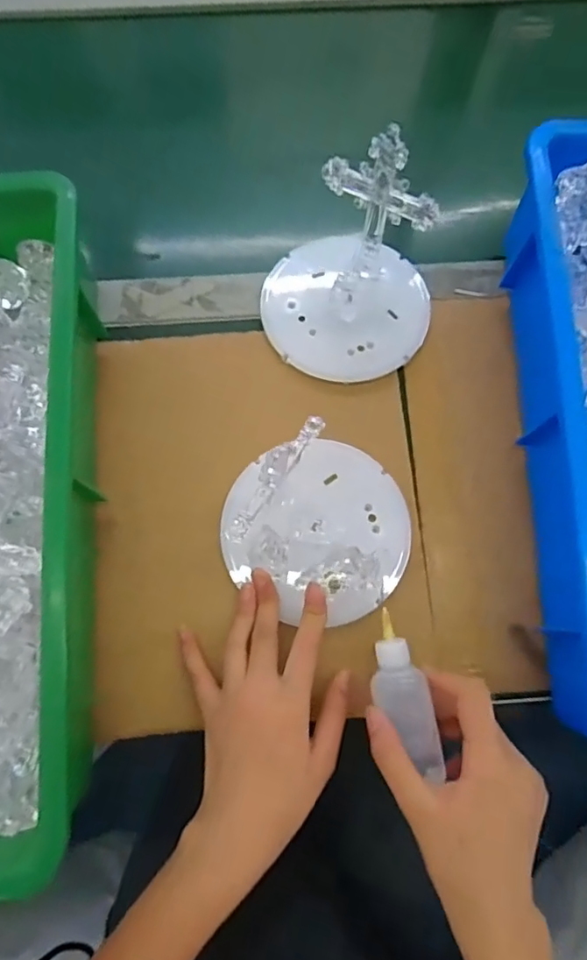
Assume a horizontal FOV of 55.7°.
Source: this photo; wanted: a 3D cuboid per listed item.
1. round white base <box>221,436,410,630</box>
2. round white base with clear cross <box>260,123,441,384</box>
[{"bbox_3d":[0.019,0.032,0.385,0.124,0.018,0.121,0,75,-1],"label":"round white base"},{"bbox_3d":[0.042,-0.150,0.390,0.124,0.115,0.117,0,75,-1],"label":"round white base with clear cross"}]

